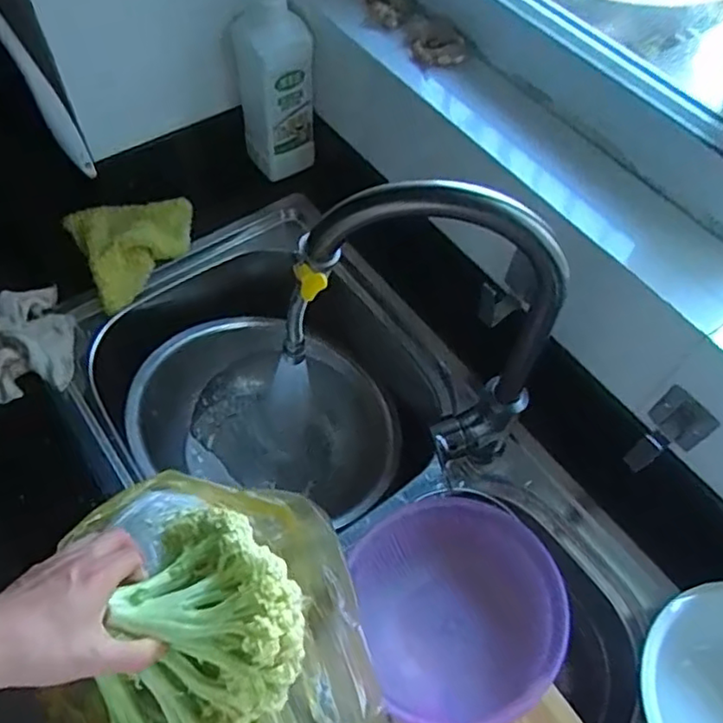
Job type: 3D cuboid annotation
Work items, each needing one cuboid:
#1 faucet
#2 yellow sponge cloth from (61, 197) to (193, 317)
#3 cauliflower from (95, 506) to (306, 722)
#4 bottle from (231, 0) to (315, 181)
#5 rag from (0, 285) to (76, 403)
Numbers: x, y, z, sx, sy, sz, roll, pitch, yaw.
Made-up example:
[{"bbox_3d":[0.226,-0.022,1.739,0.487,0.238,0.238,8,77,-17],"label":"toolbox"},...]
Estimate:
[{"bbox_3d":[0.051,-0.015,0.512,0.216,0.305,0.063,3,58,-2],"label":"faucet"},{"bbox_3d":[-0.282,-0.156,0.796,0.146,0.031,0.158,-25,63,-18],"label":"yellow sponge cloth"},{"bbox_3d":[-0.104,0.198,0.441,0.120,0.115,0.187,3,58,-2],"label":"cauliflower"},{"bbox_3d":[-0.106,-0.342,0.777,0.090,0.251,0.050,-4,58,-6],"label":"bottle"},{"bbox_3d":[-0.416,-0.004,0.699,0.179,0.037,0.131,-26,63,-18],"label":"rag"}]

